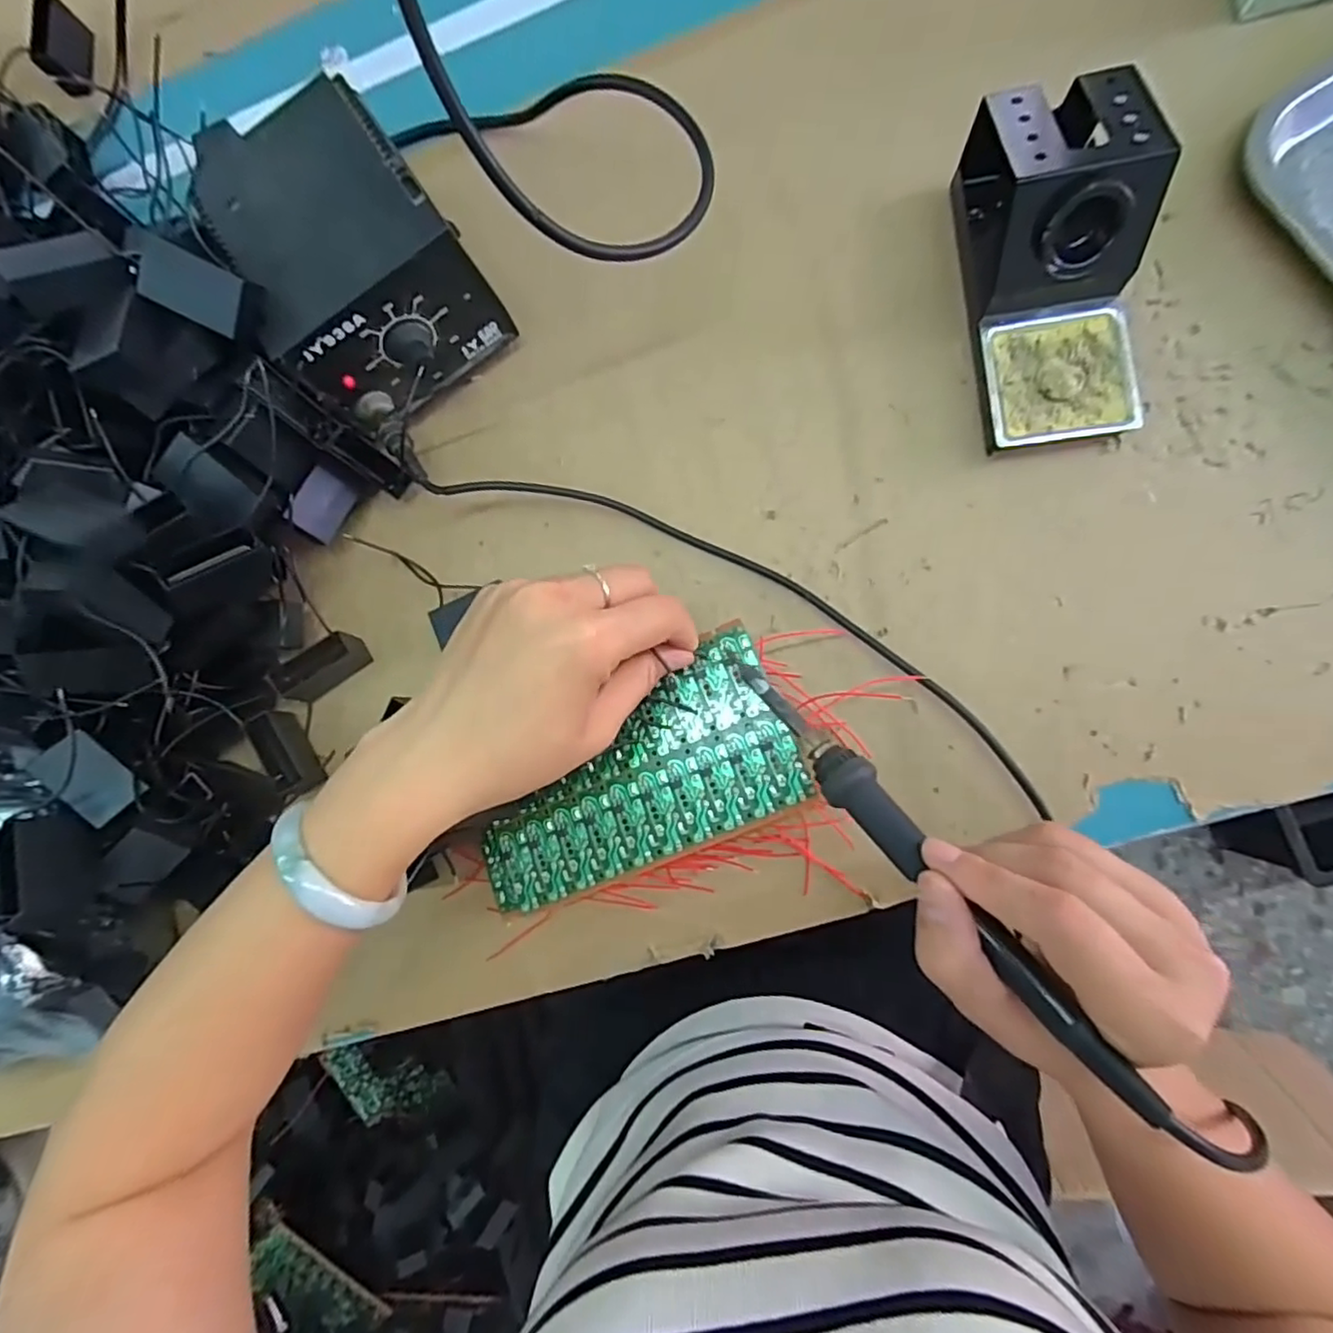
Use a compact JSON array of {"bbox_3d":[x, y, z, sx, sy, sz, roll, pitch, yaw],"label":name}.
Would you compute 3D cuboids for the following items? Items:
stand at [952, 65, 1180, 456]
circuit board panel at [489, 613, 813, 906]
[{"bbox_3d":[0.197,-0.200,0.315,0.071,0.074,0.159,-6,85,8],"label":"stand"},{"bbox_3d":[-0.022,0.056,0.318,0.170,0.008,0.088,-24,79,8],"label":"circuit board panel"}]

